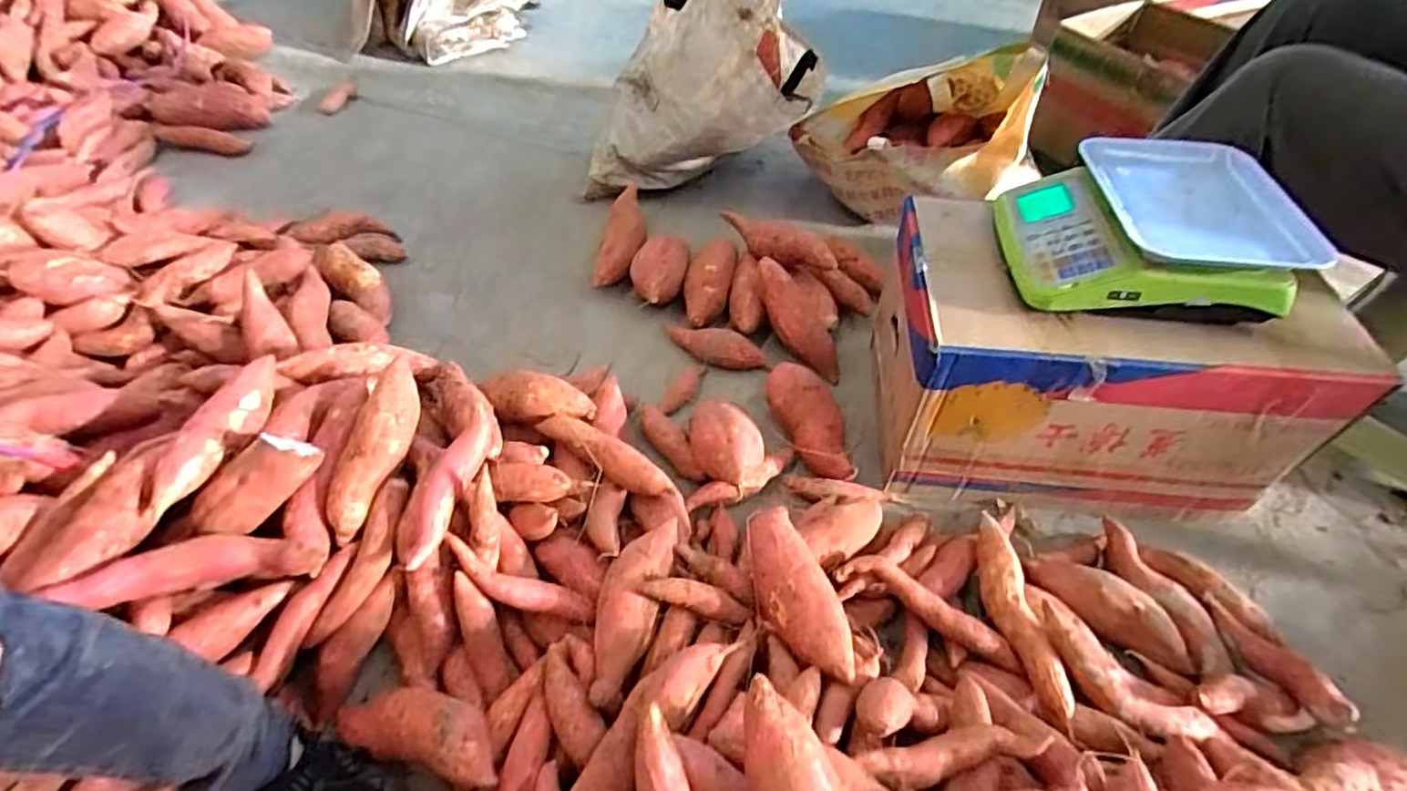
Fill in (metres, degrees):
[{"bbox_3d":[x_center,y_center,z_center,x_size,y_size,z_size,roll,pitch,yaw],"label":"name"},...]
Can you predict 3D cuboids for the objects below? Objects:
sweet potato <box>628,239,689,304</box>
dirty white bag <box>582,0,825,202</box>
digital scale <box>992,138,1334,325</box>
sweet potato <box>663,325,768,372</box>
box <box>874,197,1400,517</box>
[{"bbox_3d":[-0.076,-0.208,1.105,0.097,0.083,0.131,0,49,-2],"label":"sweet potato"},{"bbox_3d":[0.008,-0.619,1.259,0.420,0.376,0.334,9,49,6],"label":"dirty white bag"},{"bbox_3d":[0.468,-0.180,0.696,0.261,0.093,0.207,7,49,4],"label":"digital scale"},{"bbox_3d":[0.019,-0.076,1.023,0.179,0.043,0.053,14,50,10],"label":"sweet potato"},{"bbox_3d":[0.461,-0.042,0.827,0.452,0.281,0.266,6,49,3],"label":"box"}]

